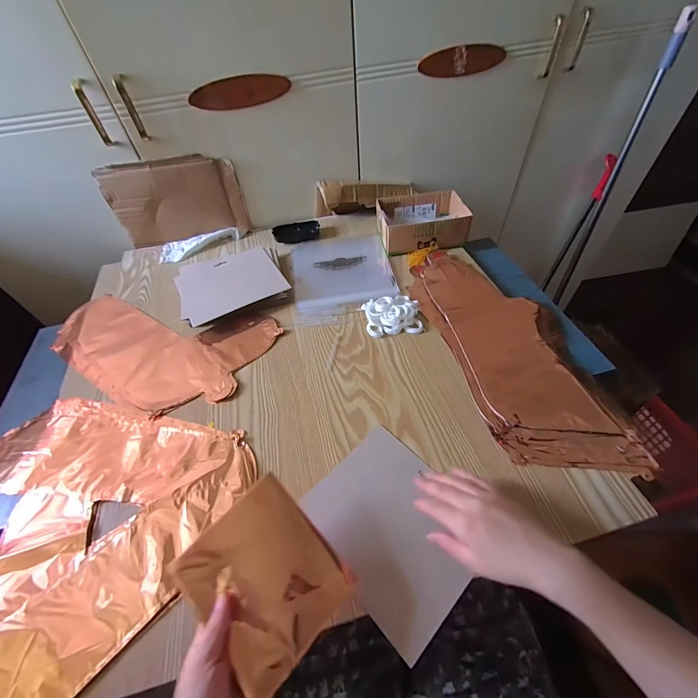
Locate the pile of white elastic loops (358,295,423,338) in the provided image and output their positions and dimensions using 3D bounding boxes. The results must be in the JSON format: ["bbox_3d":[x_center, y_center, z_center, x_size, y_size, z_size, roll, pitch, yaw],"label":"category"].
[{"bbox_3d":[0.078,-0.063,0.587,0.099,0.023,0.085,-10,50,-3],"label":"pile of white elastic loops"}]

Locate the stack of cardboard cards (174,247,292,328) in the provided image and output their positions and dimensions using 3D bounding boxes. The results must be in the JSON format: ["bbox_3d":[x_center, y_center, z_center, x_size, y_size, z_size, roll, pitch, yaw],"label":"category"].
[{"bbox_3d":[-0.227,-0.129,0.643,0.194,0.032,0.158,-21,52,-12],"label":"stack of cardboard cards"}]

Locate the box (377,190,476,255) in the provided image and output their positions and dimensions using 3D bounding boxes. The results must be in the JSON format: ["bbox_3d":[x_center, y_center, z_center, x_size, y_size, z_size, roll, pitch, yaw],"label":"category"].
[{"bbox_3d":[0.159,-0.277,0.728,0.178,0.070,0.139,-7,50,-1],"label":"box"}]

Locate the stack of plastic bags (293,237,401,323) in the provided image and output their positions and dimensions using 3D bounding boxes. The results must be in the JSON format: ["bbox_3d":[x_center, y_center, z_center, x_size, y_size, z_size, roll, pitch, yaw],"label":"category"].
[{"bbox_3d":[-0.014,-0.164,0.687,0.206,0.010,0.262,-9,50,-2],"label":"stack of plastic bags"}]

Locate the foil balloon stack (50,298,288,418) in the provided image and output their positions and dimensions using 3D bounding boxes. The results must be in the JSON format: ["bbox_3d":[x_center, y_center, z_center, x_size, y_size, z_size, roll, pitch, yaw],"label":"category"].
[{"bbox_3d":[-0.355,-0.010,0.596,0.405,0.012,0.222,14,53,16],"label":"foil balloon stack"}]

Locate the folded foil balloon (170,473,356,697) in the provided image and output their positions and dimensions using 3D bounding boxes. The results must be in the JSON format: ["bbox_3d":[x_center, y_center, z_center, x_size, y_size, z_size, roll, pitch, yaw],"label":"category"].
[{"bbox_3d":[-0.077,0.212,0.313,0.137,0.020,0.118,43,54,14],"label":"folded foil balloon"}]

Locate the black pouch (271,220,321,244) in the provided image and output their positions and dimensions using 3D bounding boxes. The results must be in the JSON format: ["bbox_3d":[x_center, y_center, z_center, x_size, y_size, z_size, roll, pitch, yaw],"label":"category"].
[{"bbox_3d":[-0.124,-0.278,0.781,0.107,0.029,0.036,-15,51,-7],"label":"black pouch"}]

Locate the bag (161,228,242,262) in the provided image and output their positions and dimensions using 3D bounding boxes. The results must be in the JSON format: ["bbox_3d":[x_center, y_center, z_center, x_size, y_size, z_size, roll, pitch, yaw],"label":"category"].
[{"bbox_3d":[-0.350,-0.247,0.769,0.179,0.023,0.075,-15,51,-7],"label":"bag"}]

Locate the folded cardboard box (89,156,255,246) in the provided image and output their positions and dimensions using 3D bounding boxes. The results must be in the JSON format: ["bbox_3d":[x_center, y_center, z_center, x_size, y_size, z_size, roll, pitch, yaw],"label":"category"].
[{"bbox_3d":[-0.377,-0.325,0.733,0.268,0.177,0.022,-13,51,-6],"label":"folded cardboard box"}]

